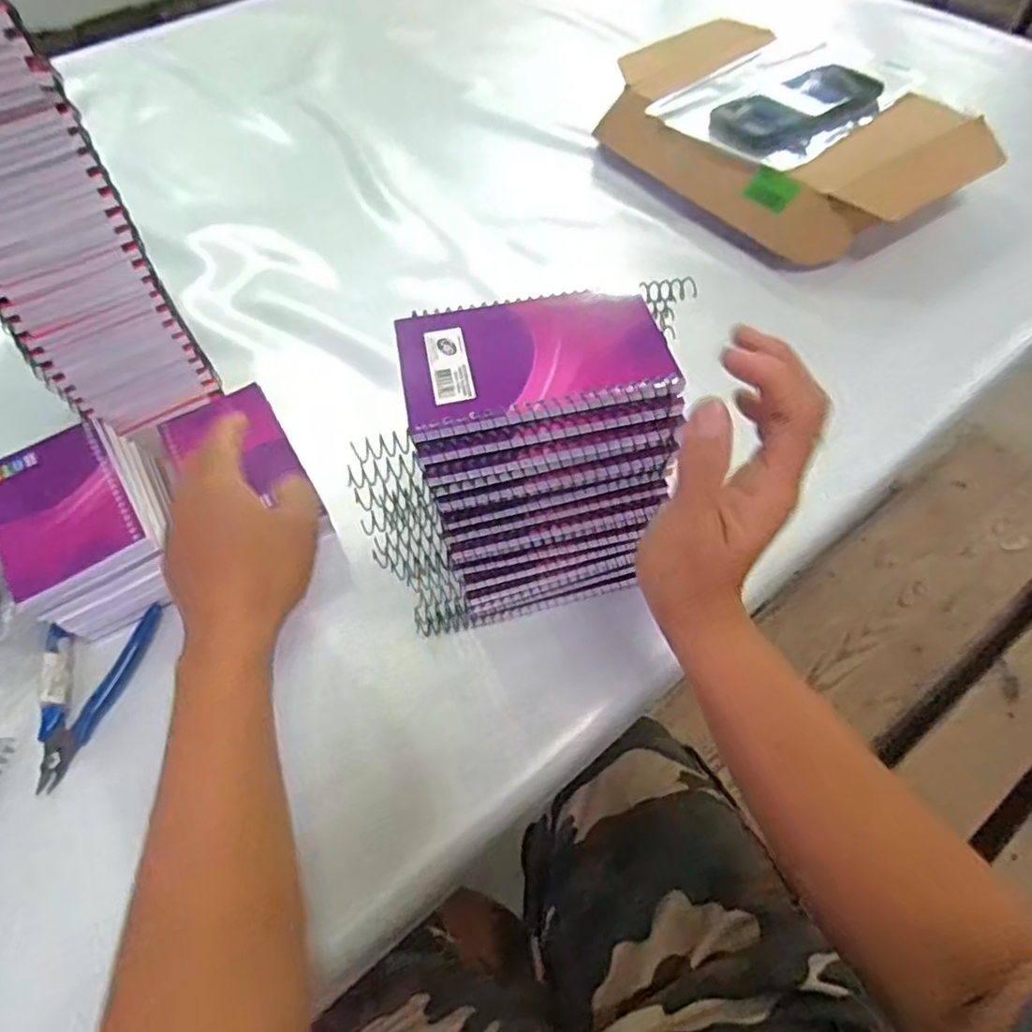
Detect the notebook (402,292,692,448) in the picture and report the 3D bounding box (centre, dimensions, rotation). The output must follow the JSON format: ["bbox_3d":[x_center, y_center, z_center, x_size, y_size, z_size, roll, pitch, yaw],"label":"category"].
[{"bbox_3d":[0.008,-0.081,0.314,0.127,0.008,0.084,-11,57,-5],"label":"notebook"}]

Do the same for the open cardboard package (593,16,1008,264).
[{"bbox_3d":[0.285,-0.386,0.661,0.261,0.084,0.315,-29,60,-16],"label":"open cardboard package"}]

